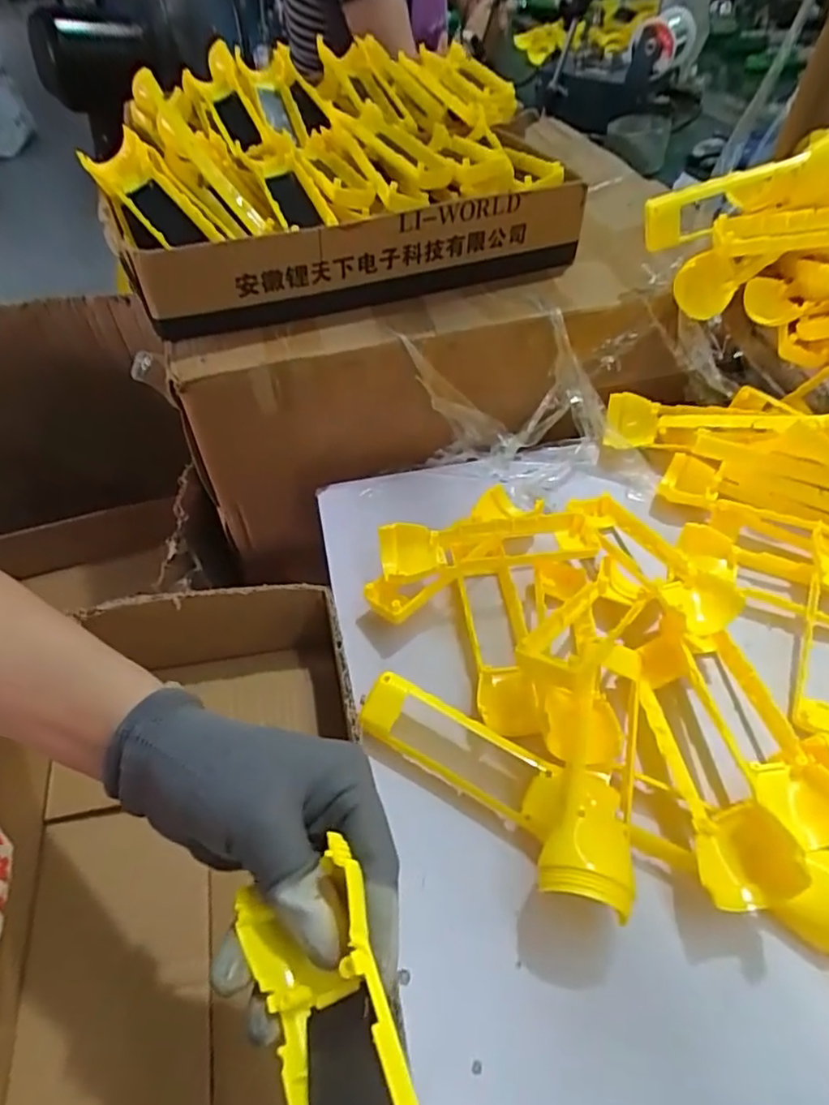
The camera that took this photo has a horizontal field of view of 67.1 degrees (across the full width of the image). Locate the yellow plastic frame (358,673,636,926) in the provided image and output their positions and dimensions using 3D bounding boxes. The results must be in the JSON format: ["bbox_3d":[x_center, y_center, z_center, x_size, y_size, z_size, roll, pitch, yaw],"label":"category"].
[{"bbox_3d":[0.051,0.127,0.374,0.190,0.056,0.074,35,59,27],"label":"yellow plastic frame"}]

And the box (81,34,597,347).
[{"bbox_3d":[-0.081,-0.391,0.641,0.404,0.106,0.394,-14,51,-10],"label":"box"}]

